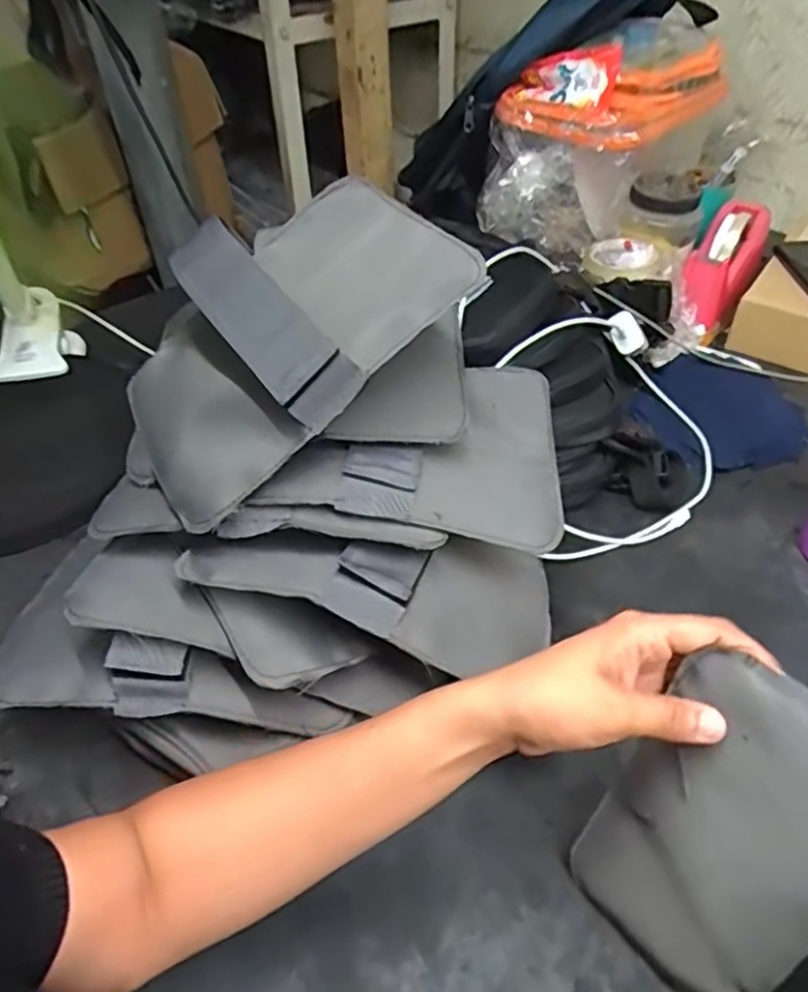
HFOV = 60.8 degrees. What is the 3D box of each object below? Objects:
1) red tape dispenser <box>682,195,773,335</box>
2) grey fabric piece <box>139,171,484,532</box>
[{"bbox_3d":[0.398,-0.298,0.860,0.067,0.076,0.207,23,65,26],"label":"red tape dispenser"},{"bbox_3d":[-0.107,-0.137,0.495,0.266,0.078,0.222,-41,48,4],"label":"grey fabric piece"}]

